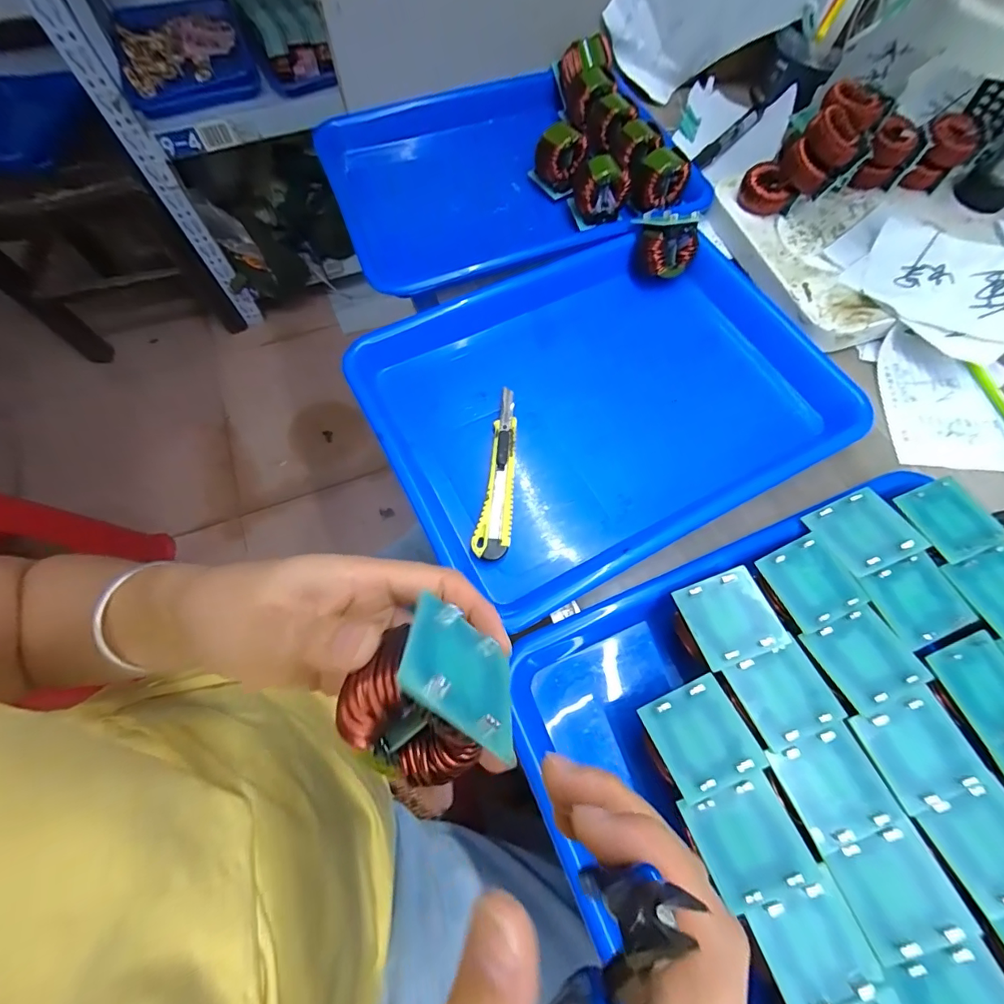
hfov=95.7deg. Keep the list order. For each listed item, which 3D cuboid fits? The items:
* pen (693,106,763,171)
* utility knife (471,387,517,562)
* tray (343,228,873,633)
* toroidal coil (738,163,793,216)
[{"bbox_3d":[0.246,-0.390,0.484,0.127,0.014,0.012,-42,73,-16],"label":"pen"},{"bbox_3d":[-0.001,-0.024,0.331,0.023,0.007,0.137,7,66,2],"label":"utility knife"},{"bbox_3d":[0.074,-0.077,0.358,0.322,0.047,0.246,-27,69,-12],"label":"tray"},{"bbox_3d":[0.233,-0.278,0.406,0.033,0.025,0.034,0,67,0],"label":"toroidal coil"}]

